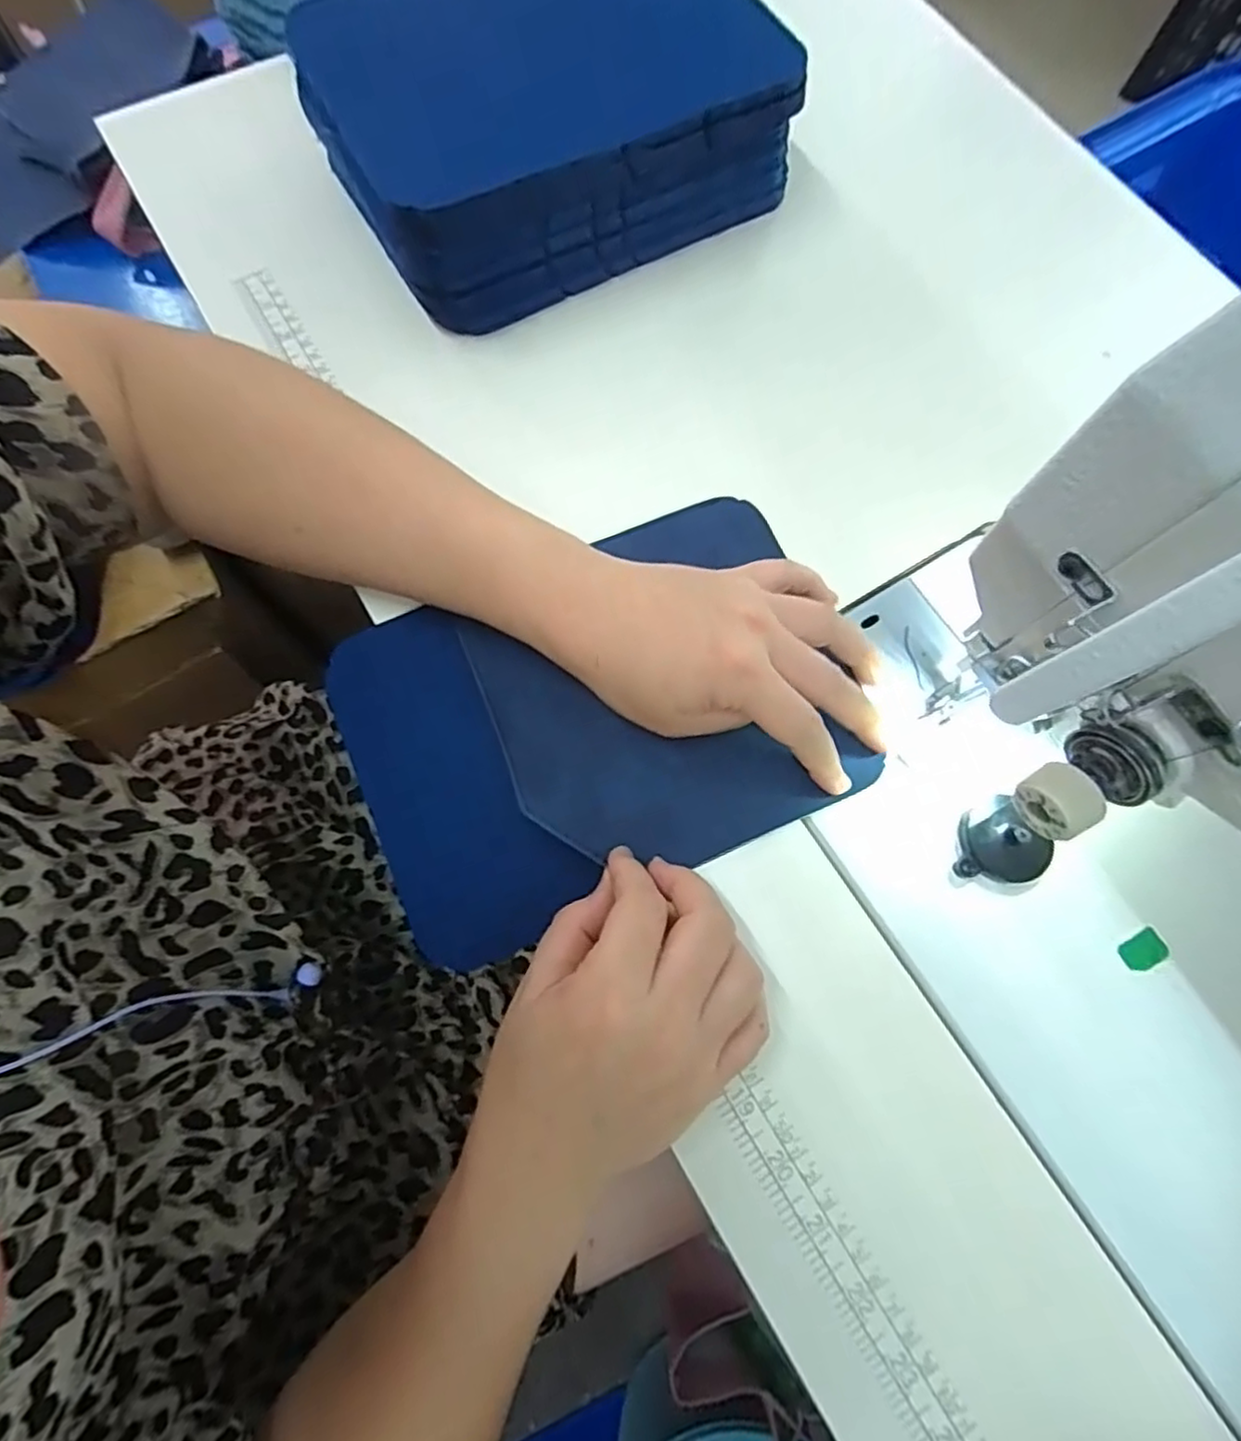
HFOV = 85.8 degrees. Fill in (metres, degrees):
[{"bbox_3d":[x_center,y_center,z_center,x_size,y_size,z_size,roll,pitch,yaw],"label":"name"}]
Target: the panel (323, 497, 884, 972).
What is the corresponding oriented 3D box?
[{"bbox_3d":[-0.010,-0.004,0.304,0.218,0.027,0.158,-23,79,-7],"label":"panel"}]

